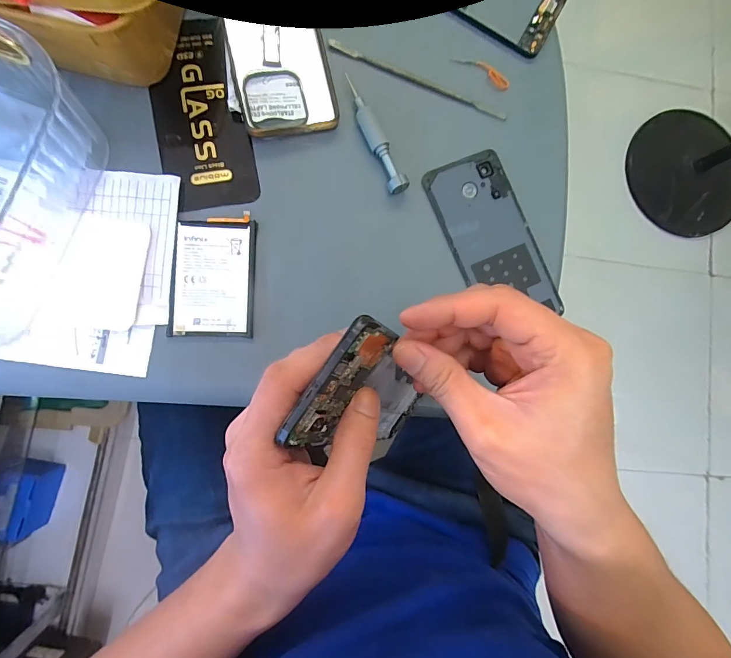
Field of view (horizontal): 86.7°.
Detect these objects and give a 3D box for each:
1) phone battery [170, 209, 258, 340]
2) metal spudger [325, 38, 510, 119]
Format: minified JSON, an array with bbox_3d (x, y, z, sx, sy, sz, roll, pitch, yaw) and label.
[{"bbox_3d":[-0.121,-0.042,0.309,0.062,0.004,0.096,2,85,-7],"label":"phone battery"},{"bbox_3d":[0.047,-0.219,0.342,0.166,0.005,0.010,22,83,-5],"label":"metal spudger"}]

